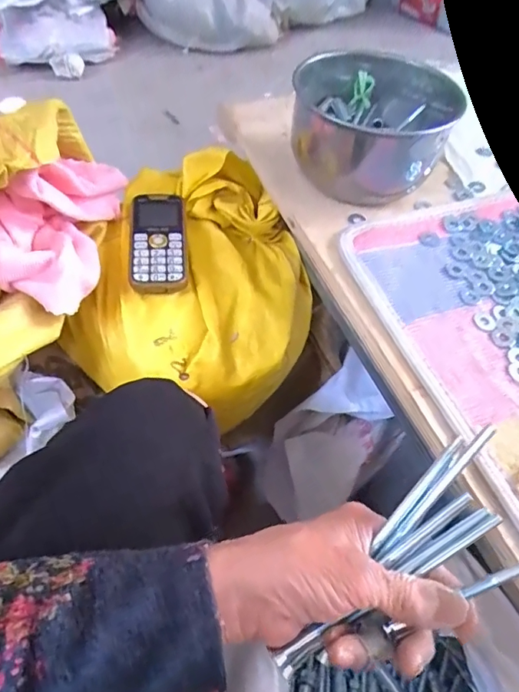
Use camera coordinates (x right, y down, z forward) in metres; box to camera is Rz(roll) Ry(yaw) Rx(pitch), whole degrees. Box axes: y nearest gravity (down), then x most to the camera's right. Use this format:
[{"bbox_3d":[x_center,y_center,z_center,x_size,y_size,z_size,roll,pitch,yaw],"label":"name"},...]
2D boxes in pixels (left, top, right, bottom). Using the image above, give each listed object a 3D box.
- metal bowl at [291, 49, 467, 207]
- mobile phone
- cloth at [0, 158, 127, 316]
[{"bbox_3d":[0.119,-0.247,0.511,0.158,0.092,0.163,2,54,-3],"label":"metal bowl"},{"bbox_3d":[-0.111,-0.116,0.507,0.060,0.015,0.139,-1,60,-11],"label":"mobile phone"},{"bbox_3d":[-0.220,-0.132,0.463,0.124,0.082,0.191,5,55,-1],"label":"cloth"}]

